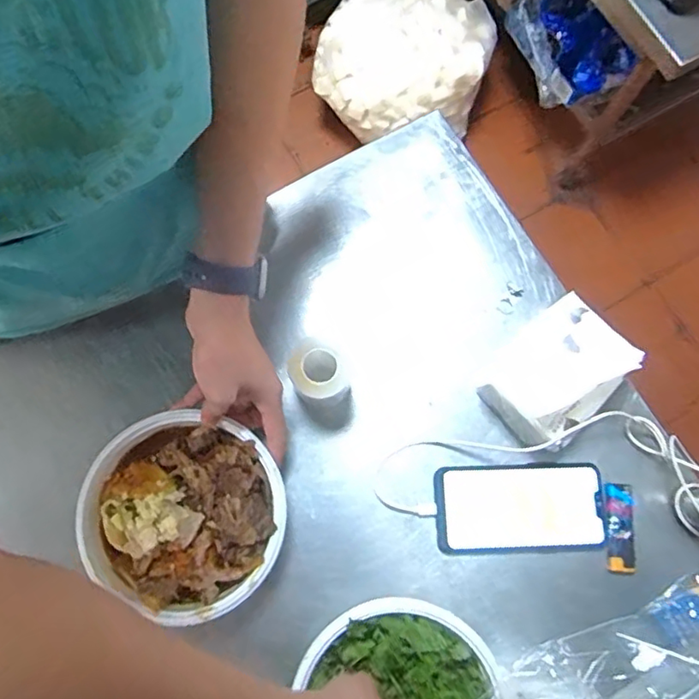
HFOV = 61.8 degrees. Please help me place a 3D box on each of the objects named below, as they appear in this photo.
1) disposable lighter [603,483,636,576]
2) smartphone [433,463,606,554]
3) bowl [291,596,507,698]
[{"bbox_3d":[0.255,0.168,0.549,0.029,0.010,0.080,3,74,-1],"label":"disposable lighter"},{"bbox_3d":[0.160,0.150,0.551,0.155,0.010,0.079,0,74,-2],"label":"smartphone"},{"bbox_3d":[0.039,0.297,0.481,0.169,0.062,0.173,0,74,-1],"label":"bowl"}]

